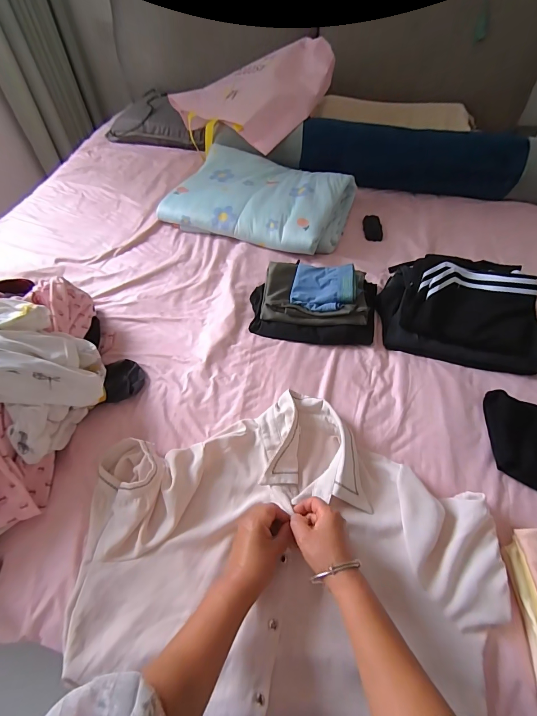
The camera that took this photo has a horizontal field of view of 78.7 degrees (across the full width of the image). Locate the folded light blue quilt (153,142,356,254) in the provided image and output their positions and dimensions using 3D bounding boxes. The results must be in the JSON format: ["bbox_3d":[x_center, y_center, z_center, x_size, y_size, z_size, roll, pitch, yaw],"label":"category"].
[{"bbox_3d":[-0.022,-0.489,1.005,0.519,0.110,0.359,18,55,12],"label":"folded light blue quilt"}]

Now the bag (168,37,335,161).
[{"bbox_3d":[-0.033,-0.900,1.128,0.545,0.077,0.433,-27,71,7],"label":"bag"}]

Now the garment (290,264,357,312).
[{"bbox_3d":[0.128,-0.165,0.753,0.140,0.038,0.126,9,54,7],"label":"garment"}]

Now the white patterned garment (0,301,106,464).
[{"bbox_3d":[-0.422,0.027,0.521,0.222,0.255,0.238,0,53,0],"label":"white patterned garment"}]

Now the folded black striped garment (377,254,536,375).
[{"bbox_3d":[0.428,-0.127,0.726,0.327,0.120,0.259,14,55,10],"label":"folded black striped garment"}]

